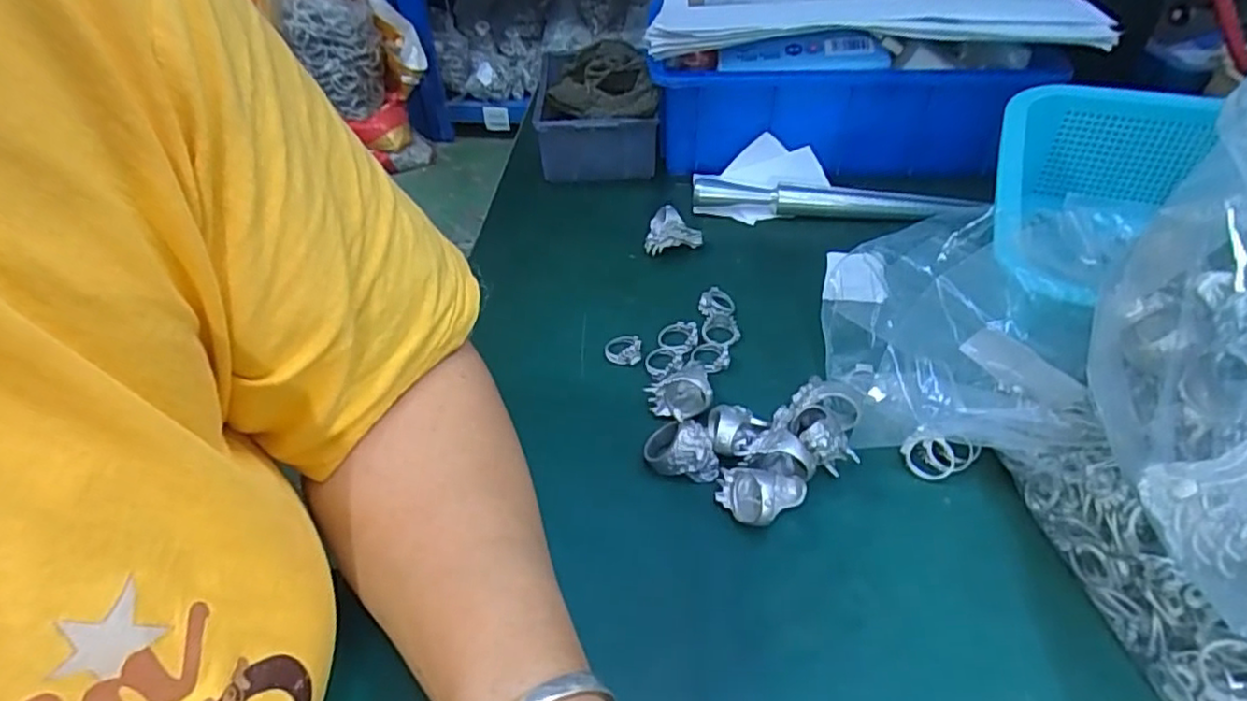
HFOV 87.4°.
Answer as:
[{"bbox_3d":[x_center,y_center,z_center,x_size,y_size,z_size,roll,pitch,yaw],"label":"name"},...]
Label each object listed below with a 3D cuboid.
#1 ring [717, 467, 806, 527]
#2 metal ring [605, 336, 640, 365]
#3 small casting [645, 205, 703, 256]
[{"bbox_3d":[0.063,0.067,0.296,0.040,0.028,0.027,2,45,4],"label":"ring"},{"bbox_3d":[0.000,-0.001,0.383,0.021,0.007,0.020,0,45,2],"label":"metal ring"},{"bbox_3d":[0.034,-0.079,0.442,0.038,0.034,0.013,1,45,3],"label":"small casting"}]

